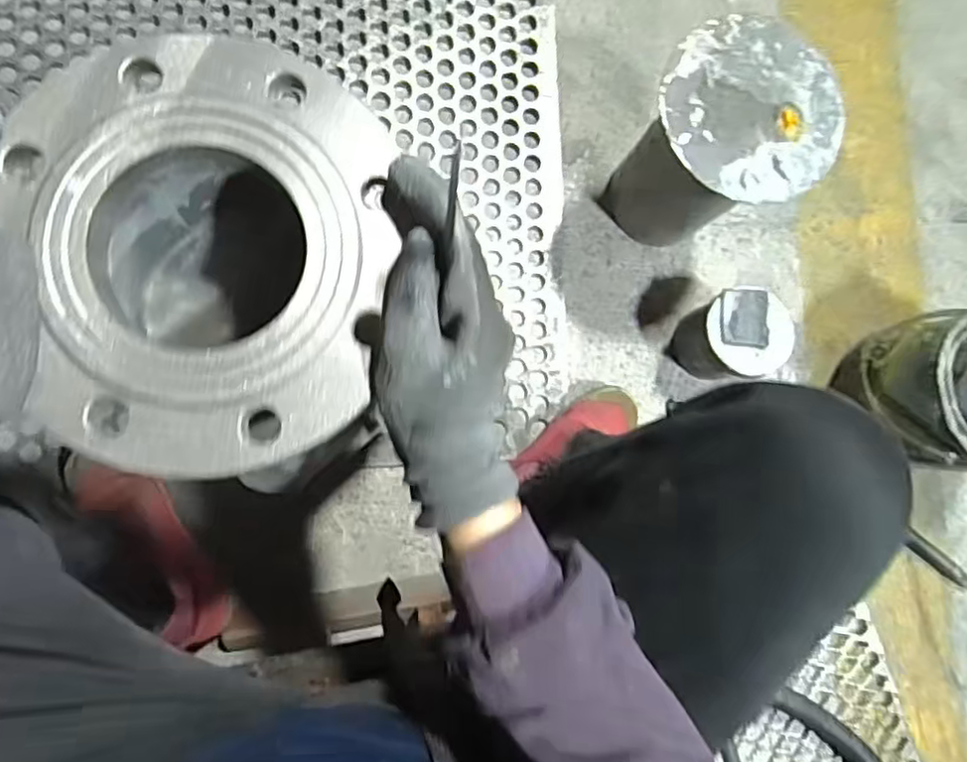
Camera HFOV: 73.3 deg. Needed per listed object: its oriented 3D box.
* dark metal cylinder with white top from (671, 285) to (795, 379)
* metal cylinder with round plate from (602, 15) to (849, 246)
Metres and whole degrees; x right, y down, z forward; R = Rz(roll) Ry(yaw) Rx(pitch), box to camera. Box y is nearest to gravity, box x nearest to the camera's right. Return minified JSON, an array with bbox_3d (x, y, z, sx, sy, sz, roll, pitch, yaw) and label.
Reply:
[{"bbox_3d":[0.252,-0.046,0.679,0.086,0.101,0.088,-1,87,-6],"label":"dark metal cylinder with white top"},{"bbox_3d":[0.209,-0.215,0.622,0.145,0.215,0.146,0,86,-6],"label":"metal cylinder with round plate"}]

